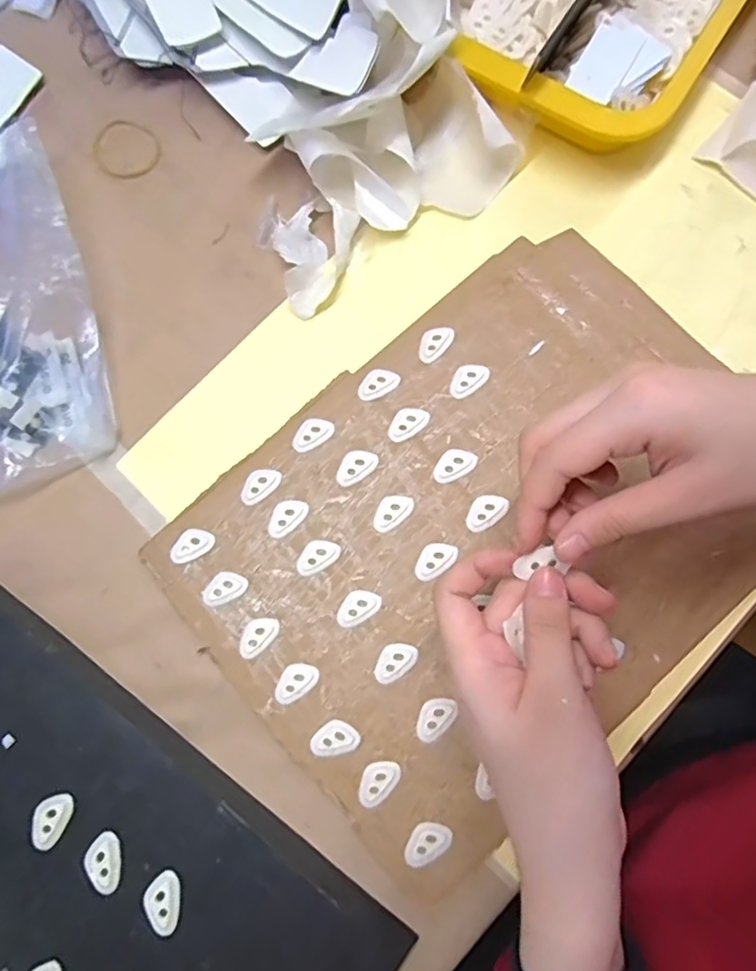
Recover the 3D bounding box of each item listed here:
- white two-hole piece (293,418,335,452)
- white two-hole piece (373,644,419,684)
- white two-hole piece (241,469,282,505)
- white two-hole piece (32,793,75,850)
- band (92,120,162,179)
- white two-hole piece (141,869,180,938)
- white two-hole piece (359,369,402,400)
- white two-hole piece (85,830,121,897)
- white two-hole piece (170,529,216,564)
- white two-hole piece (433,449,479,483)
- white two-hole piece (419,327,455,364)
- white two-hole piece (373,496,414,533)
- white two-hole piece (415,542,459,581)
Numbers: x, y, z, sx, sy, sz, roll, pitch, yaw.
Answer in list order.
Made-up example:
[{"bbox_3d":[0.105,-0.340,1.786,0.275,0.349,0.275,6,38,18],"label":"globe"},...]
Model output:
[{"bbox_3d":[-0.038,-0.031,0.350,0.026,0.004,0.016,-28,77,-6],"label":"white two-hole piece"},{"bbox_3d":[0.009,0.094,0.323,0.026,0.004,0.016,-36,78,-7],"label":"white two-hole piece"},{"bbox_3d":[-0.068,-0.001,0.346,0.016,0.004,0.025,43,81,10],"label":"white two-hole piece"},{"bbox_3d":[-0.160,0.163,0.292,0.017,0.004,0.024,30,79,8],"label":"white two-hole piece"},{"bbox_3d":[-0.166,-0.221,0.396,0.046,0.004,0.041,22,80,6],"label":"band"},{"bbox_3d":[-0.103,0.198,0.283,0.016,0.004,0.025,-4,76,0],"label":"white two-hole piece"},{"bbox_3d":[0.000,-0.061,0.354,0.025,0.004,0.017,-28,77,-6],"label":"white two-hole piece"},{"bbox_3d":[-0.132,0.182,0.287,0.015,0.004,0.026,-17,76,-3],"label":"white two-hole piece"},{"bbox_3d":[-0.106,0.034,0.341,0.026,0.004,0.017,-31,78,-6],"label":"white two-hole piece"},{"bbox_3d":[0.044,-0.012,0.343,0.026,0.004,0.017,-23,77,-4],"label":"white two-hole piece"},{"bbox_3d":[0.034,-0.085,0.357,0.016,0.004,0.026,41,80,10],"label":"white two-hole piece"},{"bbox_3d":[0.008,0.015,0.338,0.017,0.004,0.025,37,80,9],"label":"white two-hole piece"},{"bbox_3d":[0.032,0.041,0.331,0.026,0.004,0.016,-41,79,-8],"label":"white two-hole piece"}]

